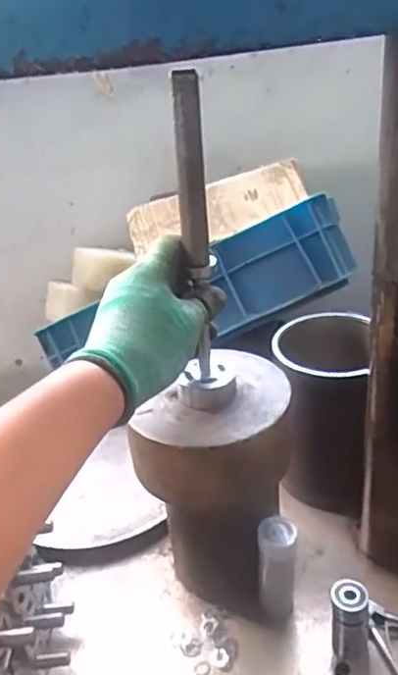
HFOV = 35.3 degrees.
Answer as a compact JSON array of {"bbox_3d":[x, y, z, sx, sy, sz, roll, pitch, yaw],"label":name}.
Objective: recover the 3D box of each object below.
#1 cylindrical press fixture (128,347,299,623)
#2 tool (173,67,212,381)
[{"bbox_3d":[0.025,0.139,0.588,0.116,0.238,0.129,0,30,12],"label":"cylindrical press fixture"},{"bbox_3d":[-0.003,-0.076,0.486,0.022,0.241,0.012,-7,27,-5],"label":"tool"}]

